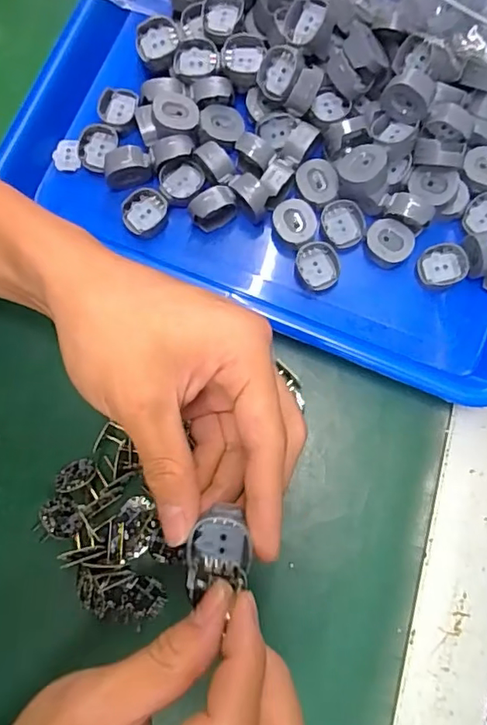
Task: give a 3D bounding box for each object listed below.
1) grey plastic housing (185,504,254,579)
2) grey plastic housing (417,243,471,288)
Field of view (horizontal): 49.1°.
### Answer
[{"bbox_3d":[-0.009,0.068,0.206,0.024,0.012,0.022,6,80,2],"label":"grey plastic housing"},{"bbox_3d":[0.120,-0.059,0.320,0.027,0.015,0.023,-7,79,-1],"label":"grey plastic housing"}]

